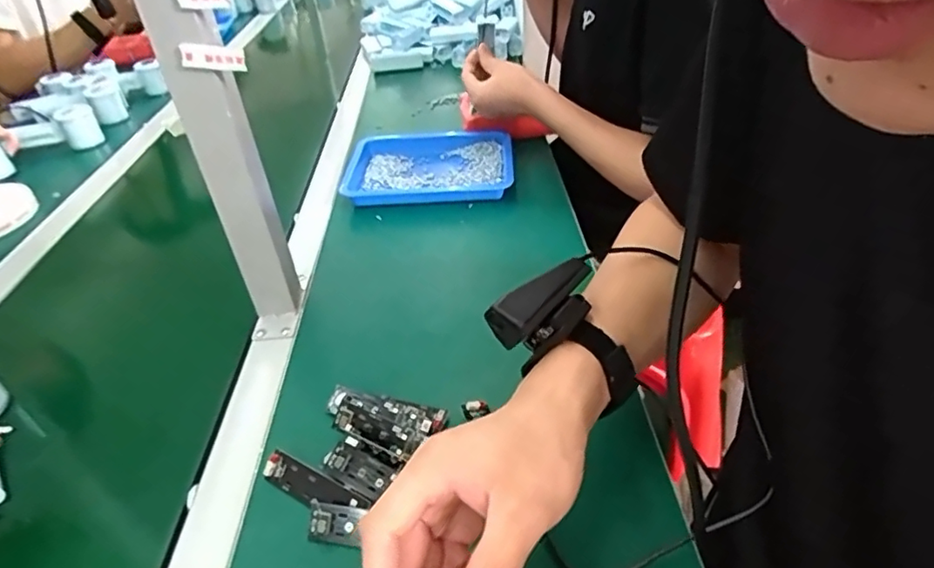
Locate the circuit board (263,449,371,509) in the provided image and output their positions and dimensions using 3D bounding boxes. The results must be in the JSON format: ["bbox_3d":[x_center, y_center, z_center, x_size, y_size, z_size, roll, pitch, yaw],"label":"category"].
[{"bbox_3d":[-0.109,0.143,0.407,0.086,0.007,0.022,19,77,25],"label":"circuit board"}]

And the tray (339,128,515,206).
[{"bbox_3d":[-0.051,-0.164,0.791,0.222,0.030,0.172,-2,37,7],"label":"tray"}]

